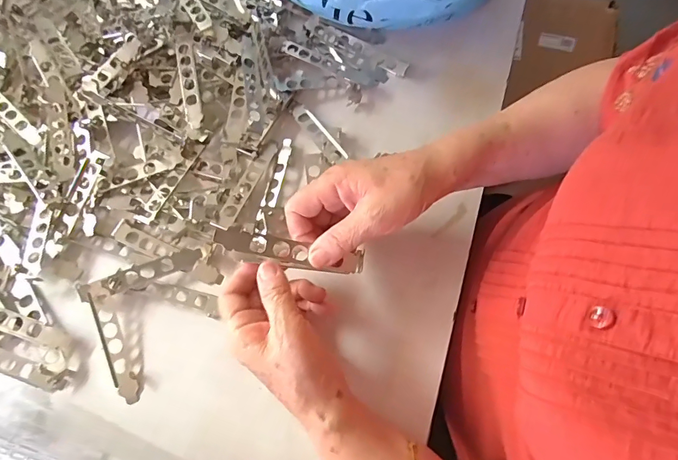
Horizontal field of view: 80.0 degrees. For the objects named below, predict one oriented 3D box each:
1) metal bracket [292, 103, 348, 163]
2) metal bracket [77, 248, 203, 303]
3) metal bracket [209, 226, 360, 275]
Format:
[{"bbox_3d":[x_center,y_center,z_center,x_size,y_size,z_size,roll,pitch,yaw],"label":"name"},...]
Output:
[{"bbox_3d":[-0.025,-0.111,0.451,0.019,0.010,0.090,-34,75,-10],"label":"metal bracket"},{"bbox_3d":[-0.193,0.042,0.394,0.116,0.009,0.023,-19,73,-6],"label":"metal bracket"},{"bbox_3d":[-0.040,0.018,0.336,0.123,0.007,0.023,11,89,-13],"label":"metal bracket"}]

